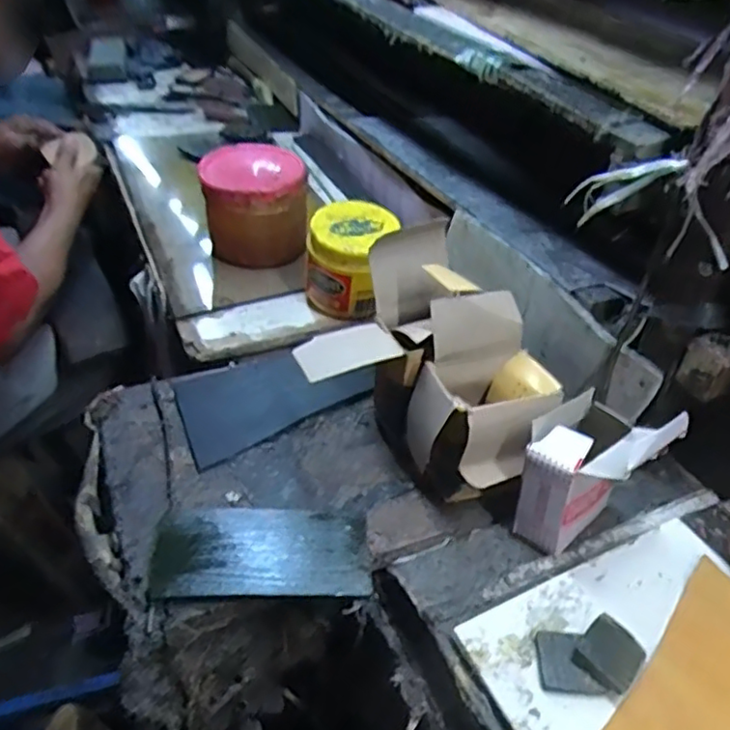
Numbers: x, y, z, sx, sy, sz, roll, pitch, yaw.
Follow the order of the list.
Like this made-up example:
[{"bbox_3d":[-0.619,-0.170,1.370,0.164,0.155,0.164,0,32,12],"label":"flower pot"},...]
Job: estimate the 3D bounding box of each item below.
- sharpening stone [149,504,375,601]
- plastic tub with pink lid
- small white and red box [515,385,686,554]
[{"bbox_3d":[-0.071,0.128,0.450,0.146,0.016,0.075,-2,41,-4],"label":"sharpening stone"},{"bbox_3d":[-0.123,-0.183,0.737,0.109,0.113,0.116,1,41,-1],"label":"plastic tub with pink lid"},{"bbox_3d":[0.155,0.072,0.446,0.083,0.110,0.069,-25,47,-27],"label":"small white and red box"}]

